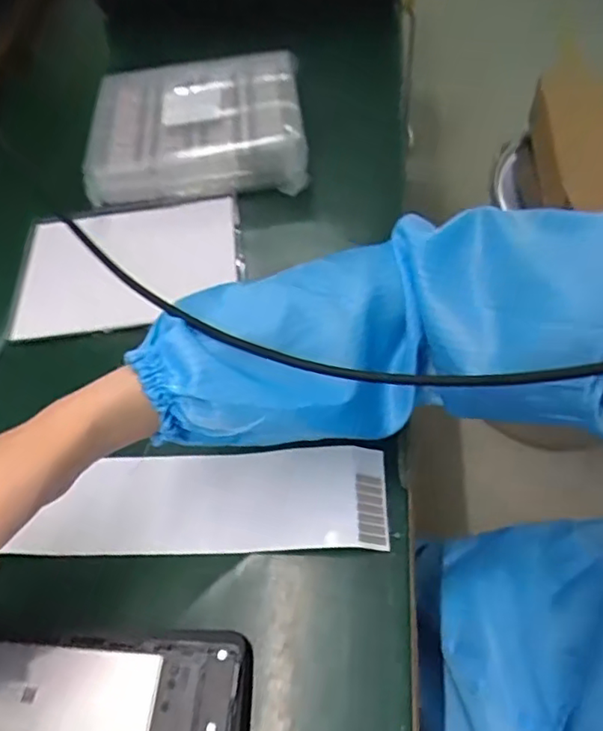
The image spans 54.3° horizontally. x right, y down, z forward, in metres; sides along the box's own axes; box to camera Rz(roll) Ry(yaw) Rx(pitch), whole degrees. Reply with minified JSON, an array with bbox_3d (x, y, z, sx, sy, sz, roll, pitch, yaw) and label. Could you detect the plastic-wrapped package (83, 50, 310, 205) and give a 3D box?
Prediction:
[{"bbox_3d":[-0.108,-0.254,0.617,0.219,0.046,0.180,-5,55,2],"label":"plastic-wrapped package"}]

